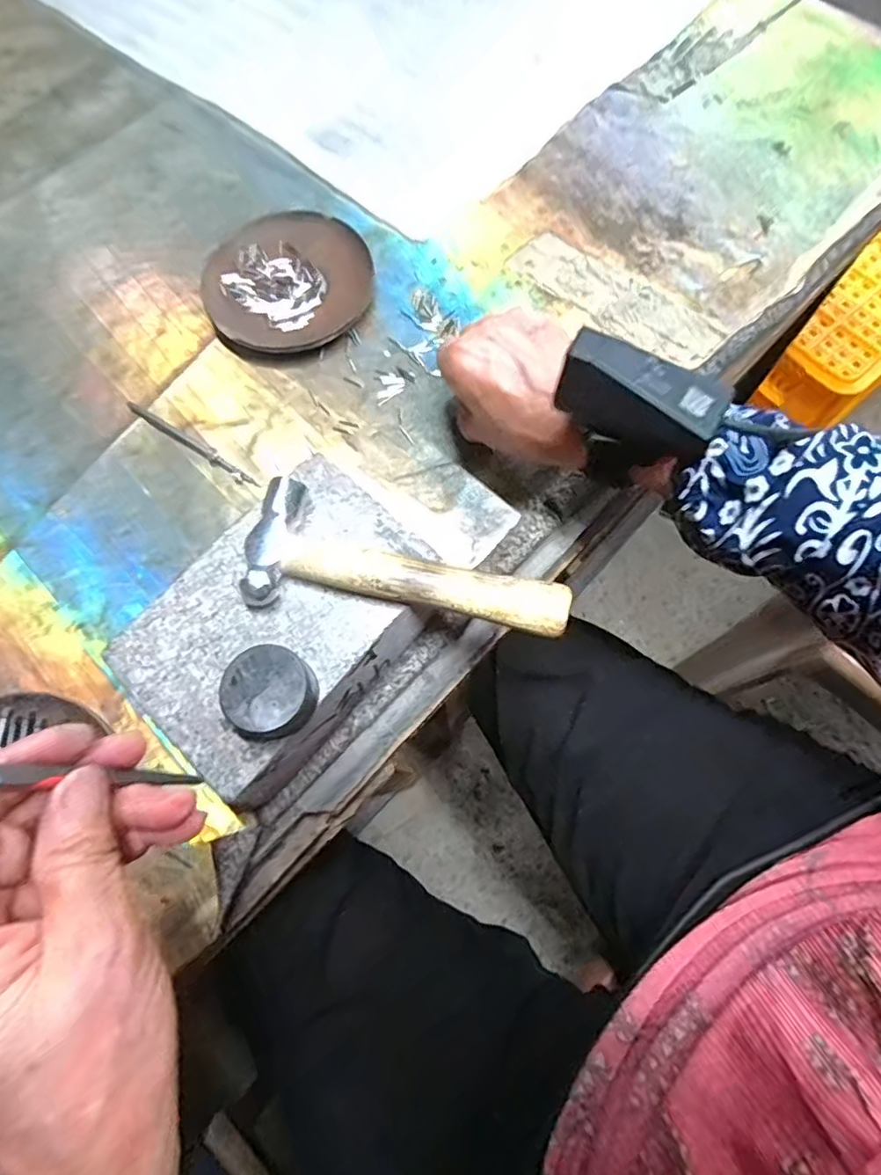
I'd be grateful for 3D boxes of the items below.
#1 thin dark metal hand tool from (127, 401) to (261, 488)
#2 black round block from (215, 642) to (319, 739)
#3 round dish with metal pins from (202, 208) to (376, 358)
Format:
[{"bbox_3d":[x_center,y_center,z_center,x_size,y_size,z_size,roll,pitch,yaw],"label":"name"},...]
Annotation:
[{"bbox_3d":[-0.157,-0.091,0.374,0.105,0.004,0.009,34,76,11],"label":"thin dark metal hand tool"},{"bbox_3d":[-0.074,0.047,0.259,0.036,0.019,0.038,1,70,-2],"label":"black round block"},{"bbox_3d":[-0.105,-0.213,0.409,0.112,0.014,0.107,0,72,1],"label":"round dish with metal pins"}]

